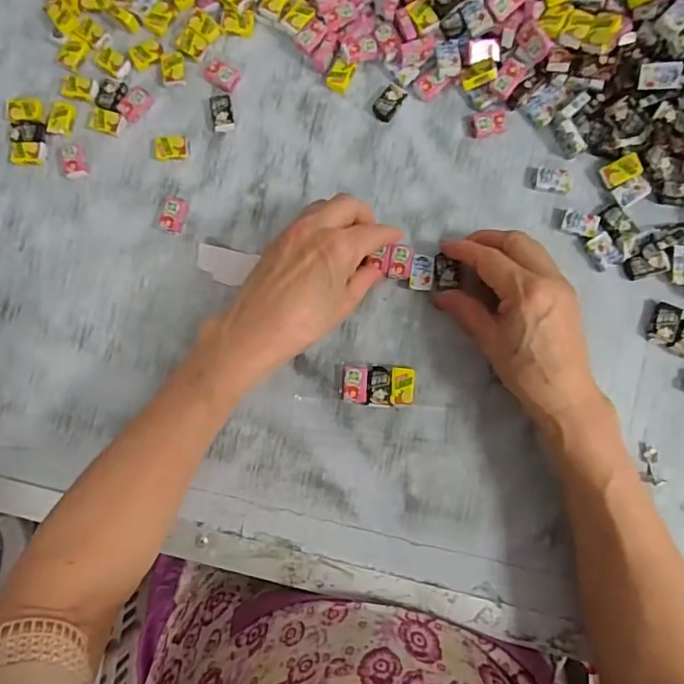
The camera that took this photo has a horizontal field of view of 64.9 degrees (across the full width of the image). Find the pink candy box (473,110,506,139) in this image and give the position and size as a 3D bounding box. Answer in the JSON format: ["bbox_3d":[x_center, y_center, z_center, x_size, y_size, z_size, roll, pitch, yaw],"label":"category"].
[{"bbox_3d":[0.115,-0.169,0.415,0.026,0.008,0.019,-7,84,3],"label":"pink candy box"}]

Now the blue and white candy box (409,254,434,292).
[{"bbox_3d":[0.060,-0.053,0.405,0.017,0.006,0.028,7,85,5],"label":"blue and white candy box"}]

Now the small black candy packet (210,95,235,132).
[{"bbox_3d":[-0.095,-0.182,0.428,0.016,0.010,0.028,-8,84,3],"label":"small black candy packet"}]

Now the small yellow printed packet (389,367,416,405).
[{"bbox_3d":[0.045,0.033,0.397,0.018,0.009,0.027,5,85,4],"label":"small yellow printed packet"}]

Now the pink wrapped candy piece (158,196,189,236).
[{"bbox_3d":[-0.131,-0.099,0.419,0.017,0.009,0.029,13,86,5],"label":"pink wrapped candy piece"}]

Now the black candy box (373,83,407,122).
[{"bbox_3d":[0.037,-0.188,0.422,0.018,0.007,0.030,32,88,6],"label":"black candy box"}]

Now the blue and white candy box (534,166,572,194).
[{"bbox_3d":[0.162,-0.124,0.408,0.026,0.007,0.020,12,86,5],"label":"blue and white candy box"}]

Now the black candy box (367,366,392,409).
[{"bbox_3d":[0.028,0.033,0.398,0.018,0.009,0.030,3,85,4],"label":"black candy box"}]

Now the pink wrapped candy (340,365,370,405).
[{"bbox_3d":[0.010,0.032,0.399,0.020,0.009,0.026,7,85,5],"label":"pink wrapped candy"}]

